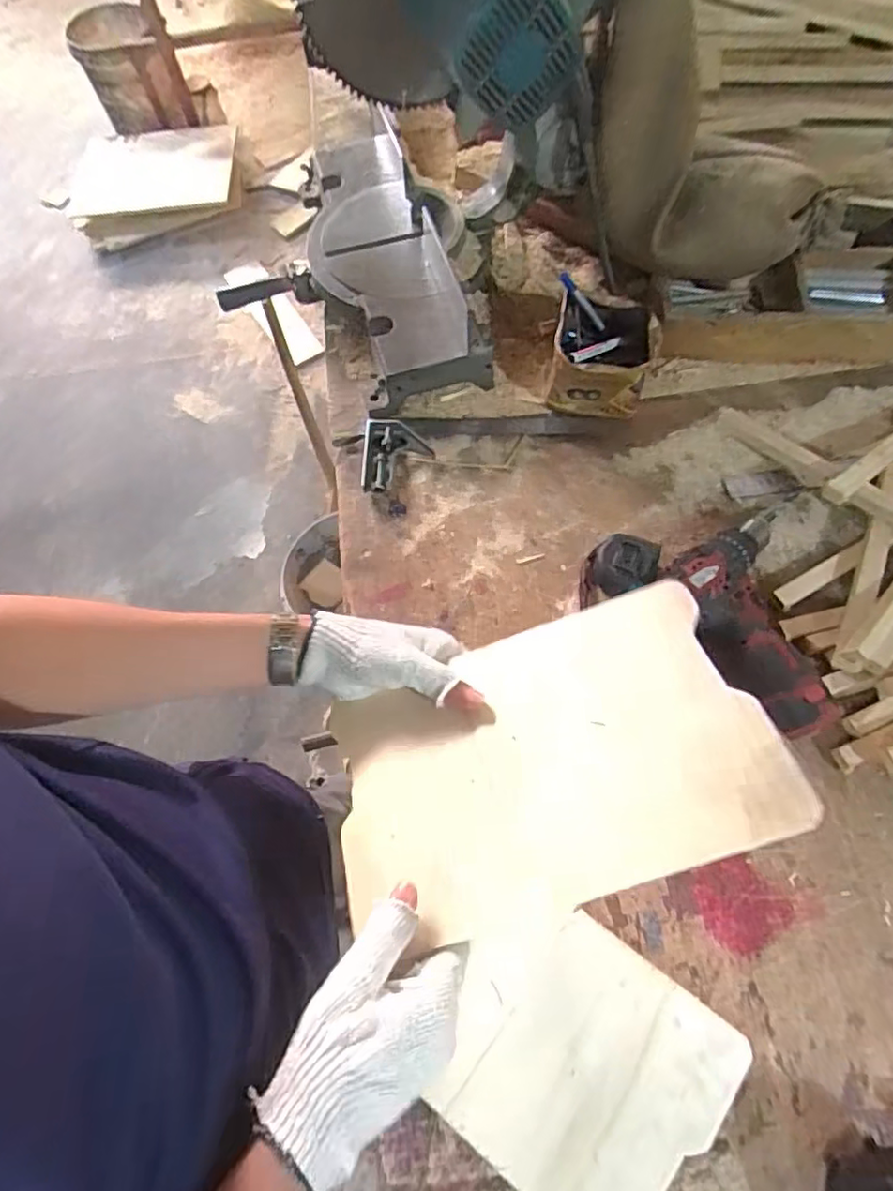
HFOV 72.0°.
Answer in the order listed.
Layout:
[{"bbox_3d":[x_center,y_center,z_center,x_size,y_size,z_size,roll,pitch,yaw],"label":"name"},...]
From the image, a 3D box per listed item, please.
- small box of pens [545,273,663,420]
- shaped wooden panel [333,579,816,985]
[{"bbox_3d":[0.182,-0.282,0.723,0.116,0.083,0.124,7,68,6],"label":"small box of pens"},{"bbox_3d":[0.063,0.109,0.412,0.276,0.015,0.180,-21,57,4],"label":"shaped wooden panel"}]

